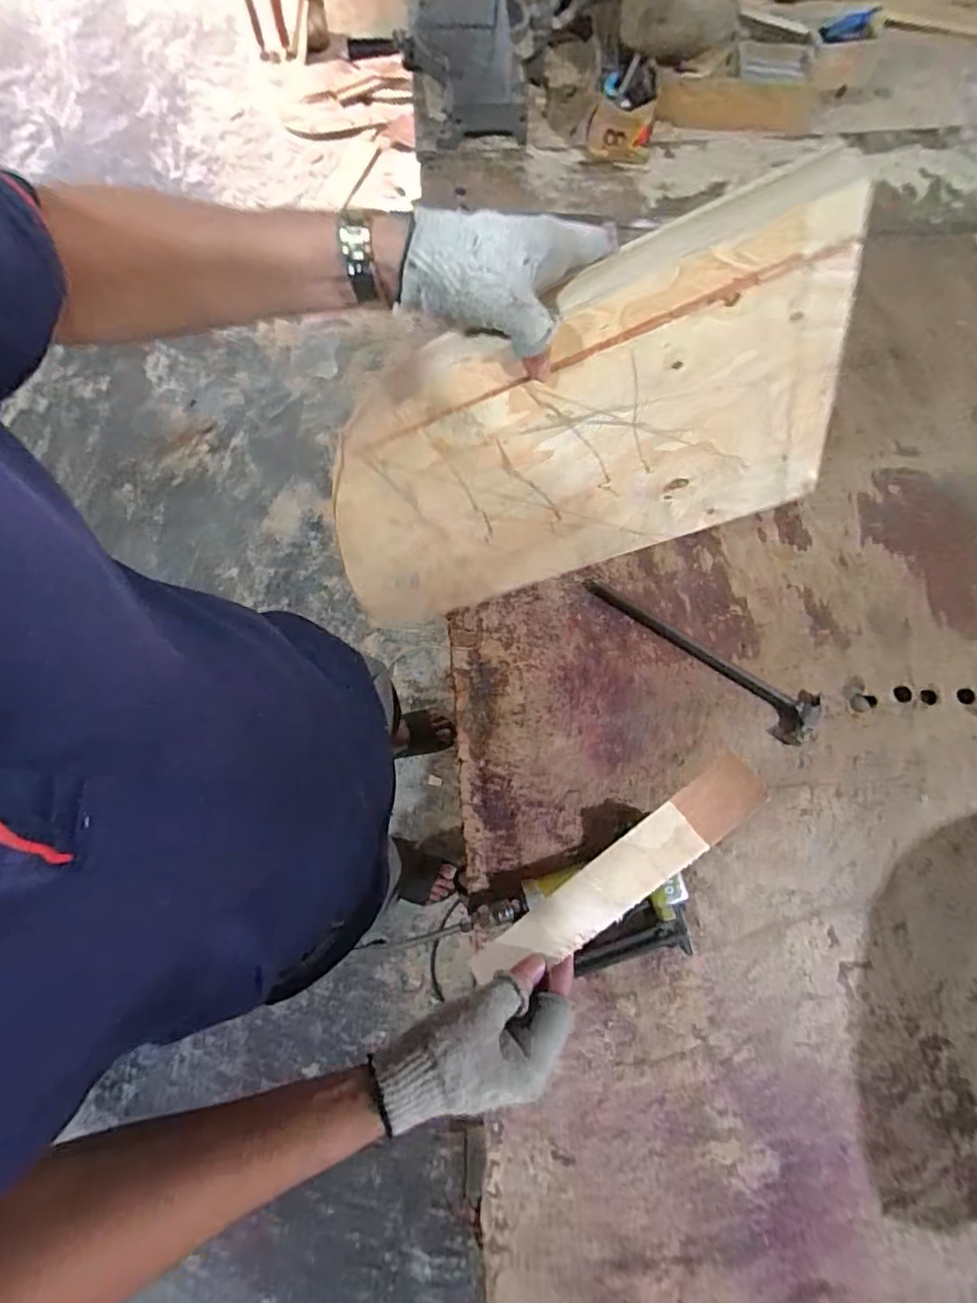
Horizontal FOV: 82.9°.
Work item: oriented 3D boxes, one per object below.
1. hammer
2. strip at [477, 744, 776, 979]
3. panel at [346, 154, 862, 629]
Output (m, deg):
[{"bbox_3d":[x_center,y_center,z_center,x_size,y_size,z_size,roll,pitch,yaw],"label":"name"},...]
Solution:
[{"bbox_3d":[0.260,0.011,0.677,0.296,0.036,0.070,32,75,11],"label":"hammer"},{"bbox_3d":[0.093,0.171,0.409,0.249,0.010,0.041,-43,70,10],"label":"strip"},{"bbox_3d":[0.050,-0.162,0.510,0.477,0.287,0.029,-16,60,20],"label":"panel"}]

